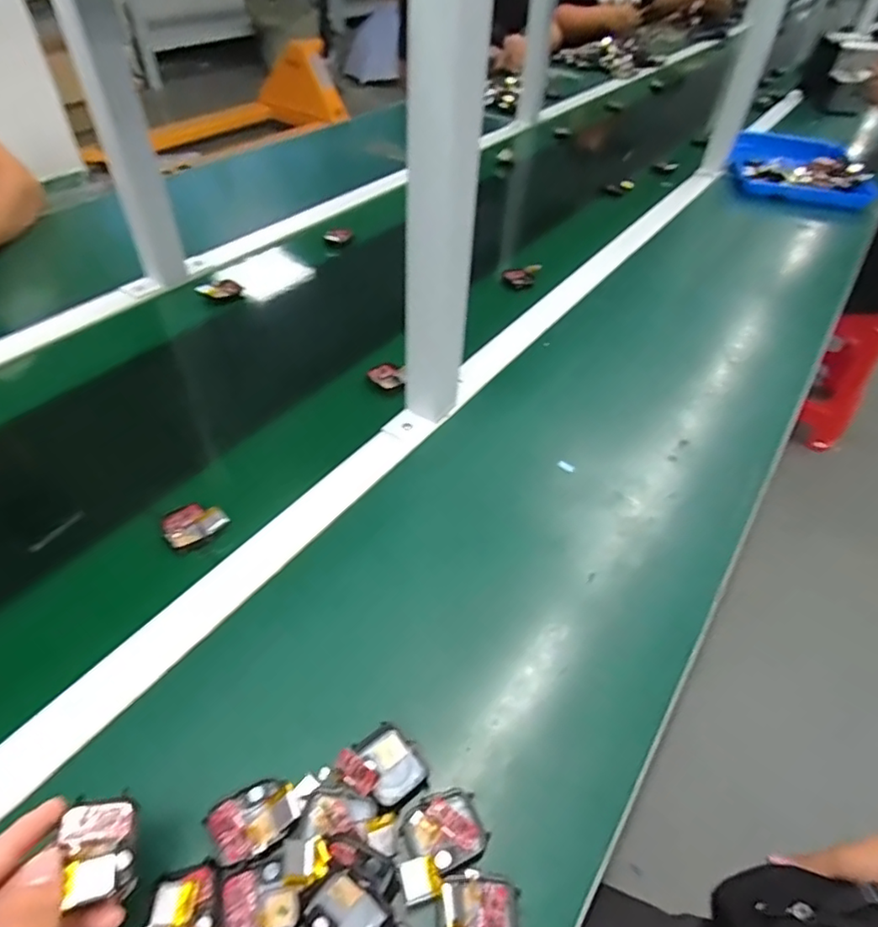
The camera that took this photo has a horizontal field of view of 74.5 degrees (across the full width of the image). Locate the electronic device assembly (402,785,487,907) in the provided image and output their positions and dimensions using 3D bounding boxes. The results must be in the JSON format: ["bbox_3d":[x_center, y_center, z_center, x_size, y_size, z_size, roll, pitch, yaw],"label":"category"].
[{"bbox_3d":[-0.001,0.217,0.335,0.059,0.015,0.040,-28,54,-27],"label":"electronic device assembly"}]

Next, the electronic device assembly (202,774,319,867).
[{"bbox_3d":[-0.103,0.205,0.342,0.061,0.013,0.037,-26,53,-26],"label":"electronic device assembly"}]

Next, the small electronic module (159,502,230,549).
[{"bbox_3d":[-0.209,0.050,0.489,0.047,0.014,0.043,-30,55,-28],"label":"small electronic module"}]

